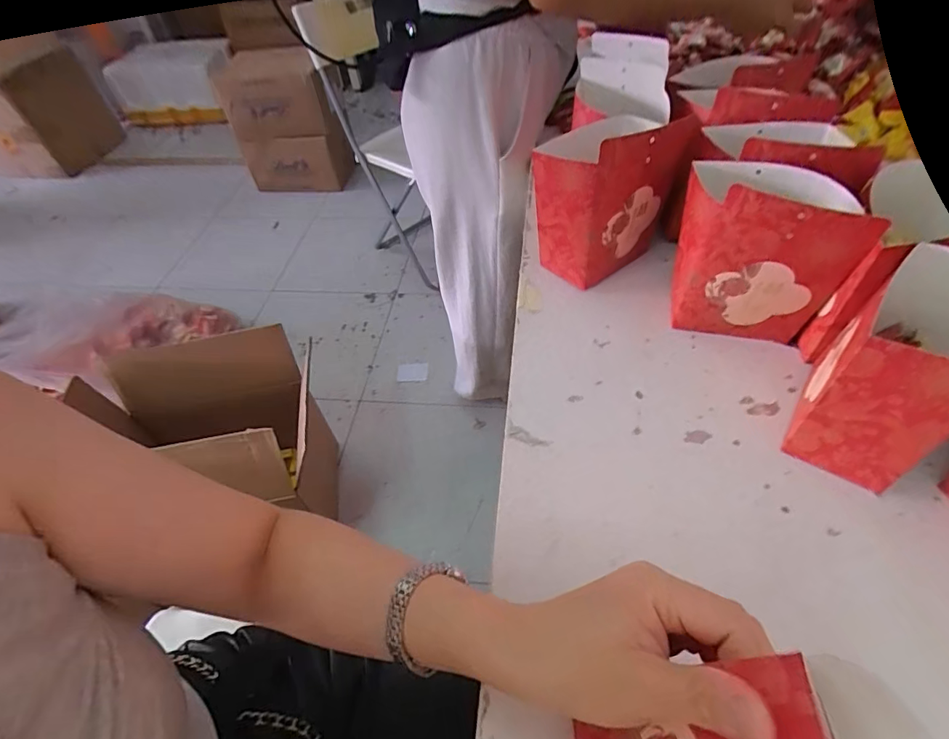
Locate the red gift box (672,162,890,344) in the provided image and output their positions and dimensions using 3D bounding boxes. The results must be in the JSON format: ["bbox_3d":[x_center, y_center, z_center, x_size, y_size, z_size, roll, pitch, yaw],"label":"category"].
[{"bbox_3d":[0.234,-0.092,0.402,0.121,0.145,0.070,20,54,20],"label":"red gift box"}]

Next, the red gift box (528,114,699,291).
[{"bbox_3d":[0.128,-0.171,0.477,0.126,0.151,0.077,-27,53,-17],"label":"red gift box"}]

